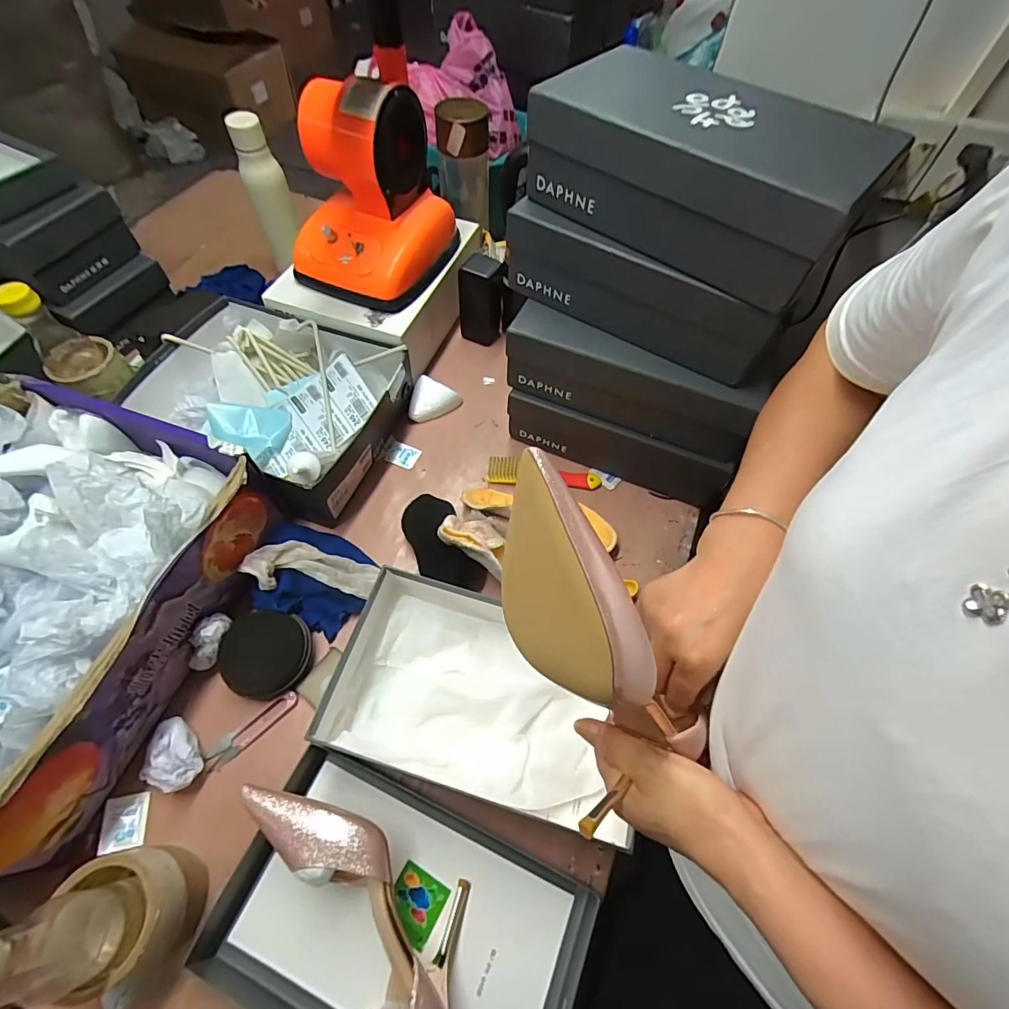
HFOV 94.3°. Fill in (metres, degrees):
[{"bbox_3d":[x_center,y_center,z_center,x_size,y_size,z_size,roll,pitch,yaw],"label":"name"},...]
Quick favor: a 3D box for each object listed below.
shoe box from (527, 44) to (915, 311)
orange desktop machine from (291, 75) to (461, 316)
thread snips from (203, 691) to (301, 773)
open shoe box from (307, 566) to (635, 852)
[{"bbox_3d":[0.185,-0.328,0.448,0.294,0.094,0.162,36,65,16],"label":"shoe box"},{"bbox_3d":[-0.180,-0.439,0.643,0.176,0.197,0.239,21,62,9],"label":"orange desktop machine"},{"bbox_3d":[-0.268,0.239,0.500,0.100,0.006,0.023,-35,68,-20],"label":"thread snips"},{"bbox_3d":[-0.019,0.199,0.493,0.312,0.083,0.179,16,61,6],"label":"open shoe box"}]

